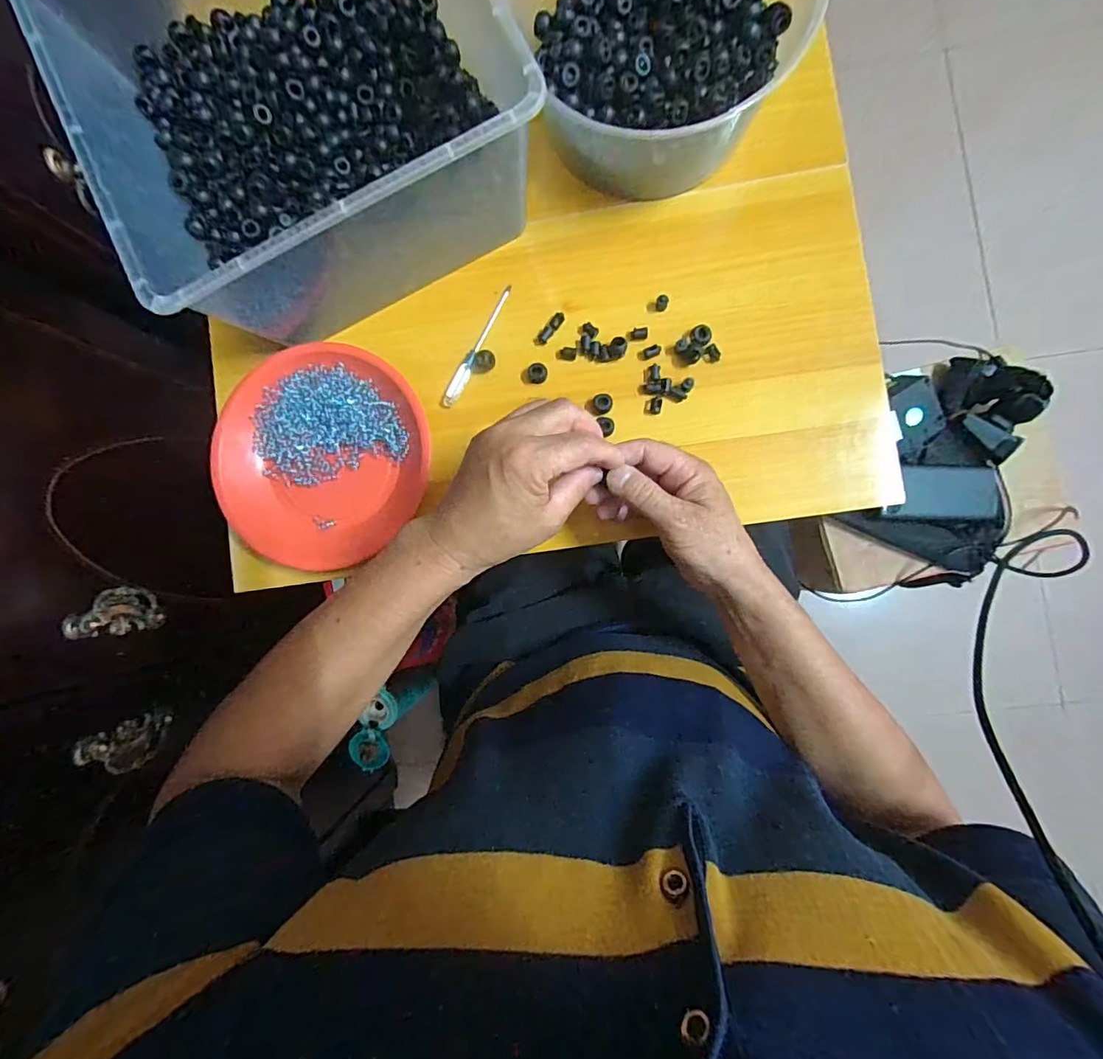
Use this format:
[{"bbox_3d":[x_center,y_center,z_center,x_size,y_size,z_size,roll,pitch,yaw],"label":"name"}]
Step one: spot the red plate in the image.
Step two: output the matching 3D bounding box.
[{"bbox_3d":[-0.204,-0.066,0.450,0.188,0.030,0.184,0,87,4],"label":"red plate"}]

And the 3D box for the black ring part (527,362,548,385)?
[{"bbox_3d":[-0.012,-0.138,0.444,0.016,0.009,0.019,0,87,4],"label":"black ring part"}]

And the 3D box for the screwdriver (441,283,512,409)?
[{"bbox_3d":[-0.066,-0.165,0.452,0.013,0.009,0.120,26,89,5],"label":"screwdriver"}]

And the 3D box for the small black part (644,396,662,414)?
[{"bbox_3d":[0.088,-0.107,0.436,0.015,0.004,0.016,0,87,4],"label":"small black part"}]

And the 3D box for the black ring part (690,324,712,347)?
[{"bbox_3d":[0.128,-0.166,0.432,0.017,0.006,0.018,0,87,4],"label":"black ring part"}]

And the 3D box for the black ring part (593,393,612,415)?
[{"bbox_3d":[0.044,-0.109,0.436,0.017,0.004,0.017,0,87,4],"label":"black ring part"}]

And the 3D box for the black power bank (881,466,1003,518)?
[{"bbox_3d":[0.508,-0.049,0.655,0.145,0.015,0.067,1,87,4],"label":"black power bank"}]

